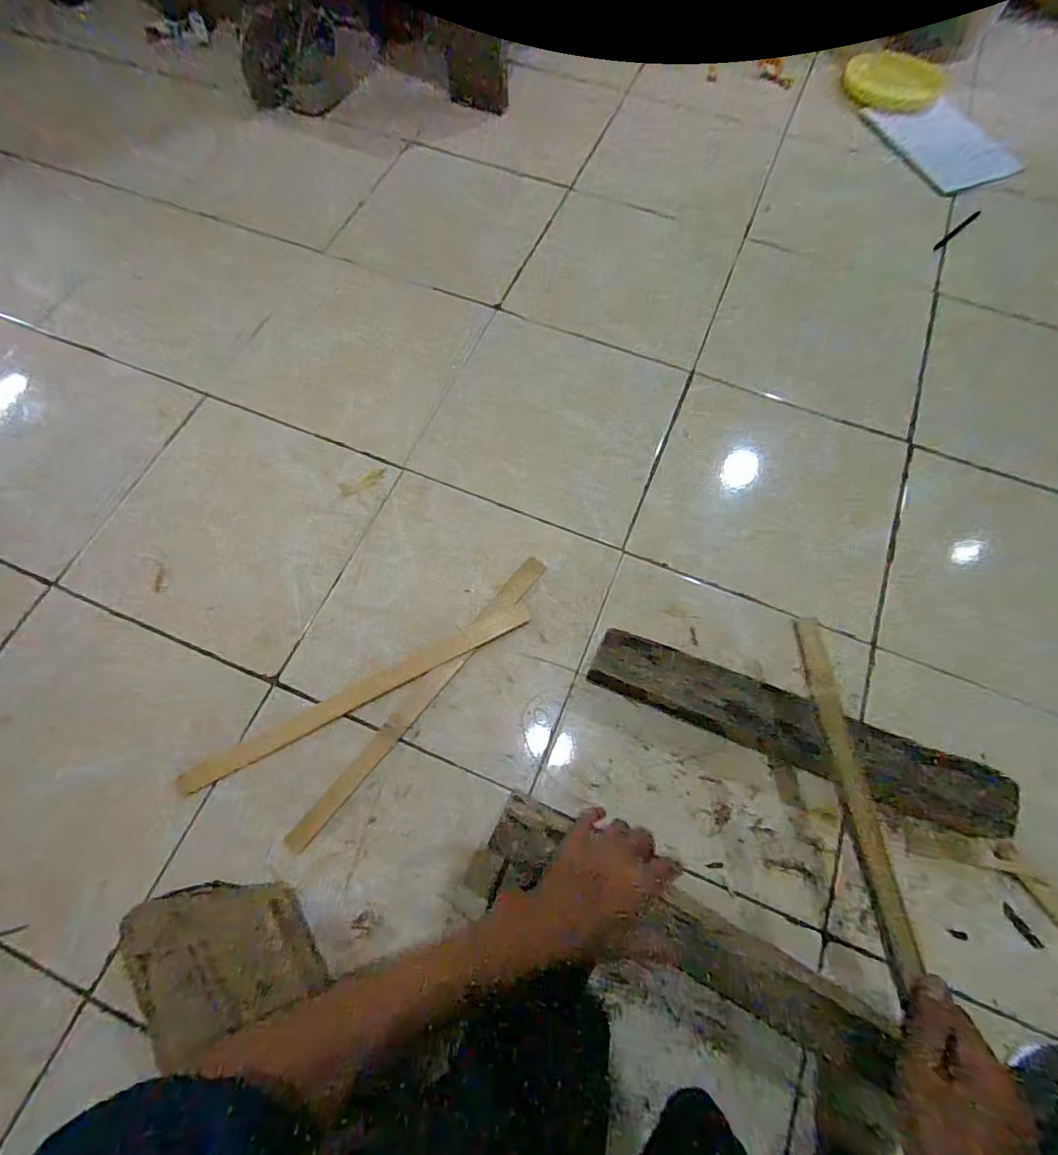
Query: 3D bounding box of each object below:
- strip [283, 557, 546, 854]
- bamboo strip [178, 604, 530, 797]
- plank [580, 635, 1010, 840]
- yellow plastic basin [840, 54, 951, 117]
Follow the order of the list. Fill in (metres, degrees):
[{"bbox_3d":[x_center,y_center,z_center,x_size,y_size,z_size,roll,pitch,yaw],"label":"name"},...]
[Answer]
[{"bbox_3d":[-0.107,0.120,0.564,0.024,0.006,0.377,37,73,14],"label":"strip"},{"bbox_3d":[-0.175,0.123,0.565,0.387,0.005,0.029,-27,70,-10],"label":"bamboo strip"},{"bbox_3d":[0.260,0.152,0.531,0.402,0.049,0.062,20,69,8],"label":"plank"},{"bbox_3d":[0.658,-0.899,0.971,0.177,0.032,0.132,42,74,16],"label":"yellow plastic basin"}]

